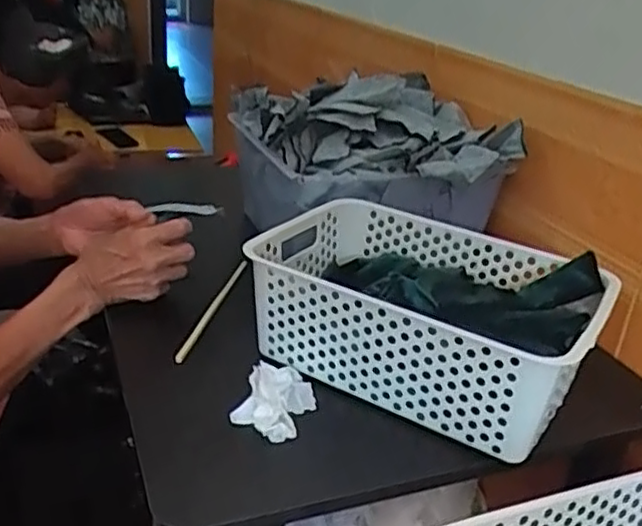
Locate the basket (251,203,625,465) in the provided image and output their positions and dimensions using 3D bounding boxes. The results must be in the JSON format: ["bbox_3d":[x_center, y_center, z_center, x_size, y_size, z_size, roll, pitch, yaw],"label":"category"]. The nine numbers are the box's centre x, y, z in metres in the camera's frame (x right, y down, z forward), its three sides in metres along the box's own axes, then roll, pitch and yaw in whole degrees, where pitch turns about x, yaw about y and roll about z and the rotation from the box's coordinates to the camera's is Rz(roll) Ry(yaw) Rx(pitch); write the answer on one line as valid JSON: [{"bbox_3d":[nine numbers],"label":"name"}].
[{"bbox_3d":[0.098,0.041,0.671,0.324,0.103,0.229,18,29,26],"label":"basket"}]

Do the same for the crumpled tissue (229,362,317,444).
[{"bbox_3d":[-0.038,0.117,0.599,0.060,0.022,0.093,7,26,7],"label":"crumpled tissue"}]

